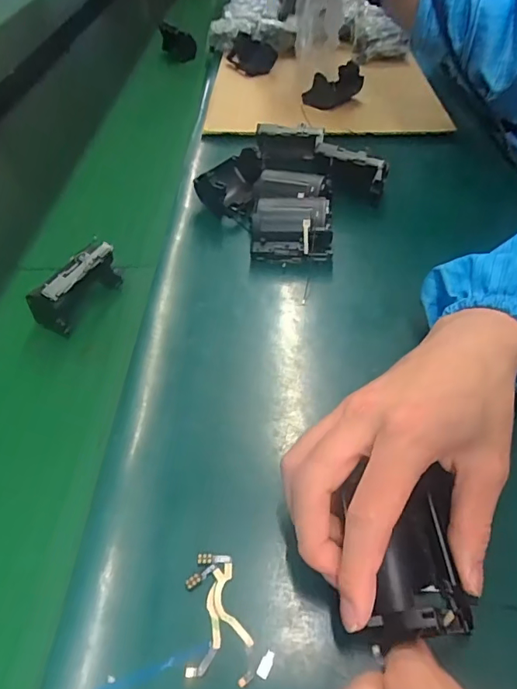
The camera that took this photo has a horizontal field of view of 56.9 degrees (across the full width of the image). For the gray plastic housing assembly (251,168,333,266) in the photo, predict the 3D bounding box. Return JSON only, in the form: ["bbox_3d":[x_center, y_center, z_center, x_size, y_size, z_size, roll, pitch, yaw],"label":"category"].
[{"bbox_3d":[0.028,-0.111,0.421,0.071,0.050,0.082,0,48,2],"label":"gray plastic housing assembly"}]

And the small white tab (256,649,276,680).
[{"bbox_3d":[0.003,0.144,0.216,0.005,0.004,0.011,17,49,19],"label":"small white tab"}]

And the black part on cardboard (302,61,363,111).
[{"bbox_3d":[0.100,-0.329,0.609,0.083,0.043,0.035,-33,54,-25],"label":"black part on cardboard"}]

